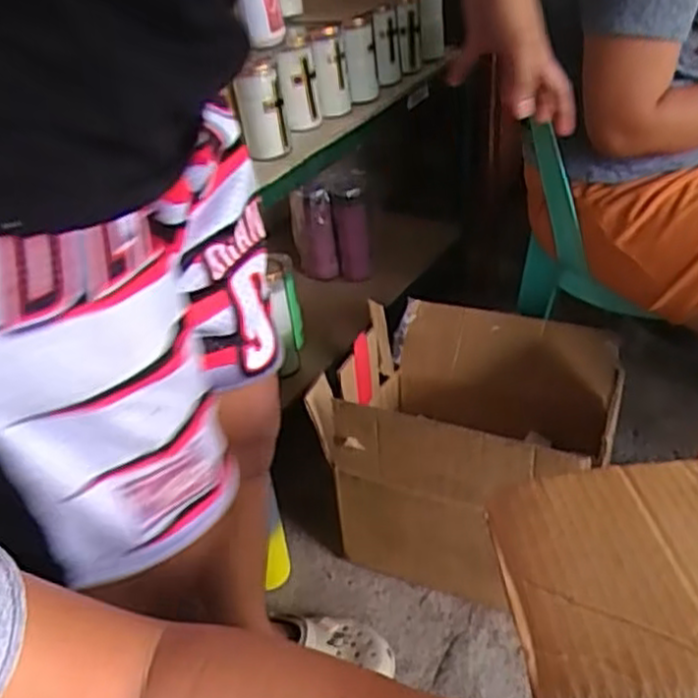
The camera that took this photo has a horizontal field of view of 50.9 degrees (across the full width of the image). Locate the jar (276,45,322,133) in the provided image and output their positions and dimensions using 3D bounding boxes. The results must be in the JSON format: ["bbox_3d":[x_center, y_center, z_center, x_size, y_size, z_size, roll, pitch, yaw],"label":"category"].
[{"bbox_3d":[-0.085,-0.447,1.257,0.066,0.135,0.052,-6,35,0],"label":"jar"}]

